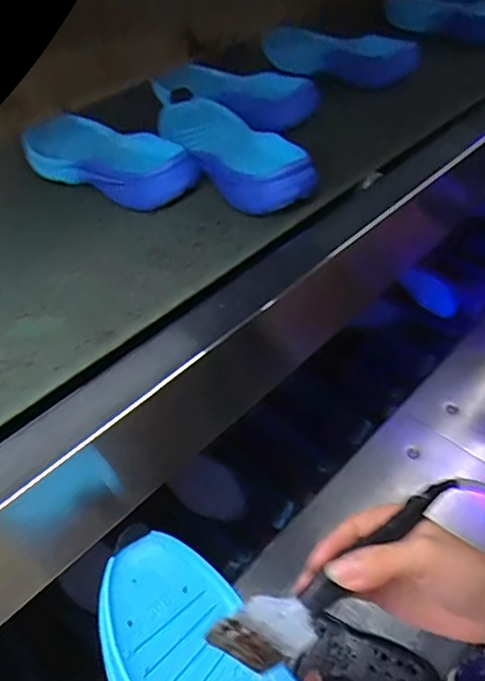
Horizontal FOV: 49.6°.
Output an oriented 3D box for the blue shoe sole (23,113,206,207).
[{"bbox_3d":[-0.148,-0.192,0.554,0.231,0.035,0.088,27,53,30],"label":"blue shoe sole"}]

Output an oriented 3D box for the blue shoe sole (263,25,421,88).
[{"bbox_3d":[0.129,-0.425,0.782,0.031,0.079,0.312,-30,49,-22],"label":"blue shoe sole"}]

